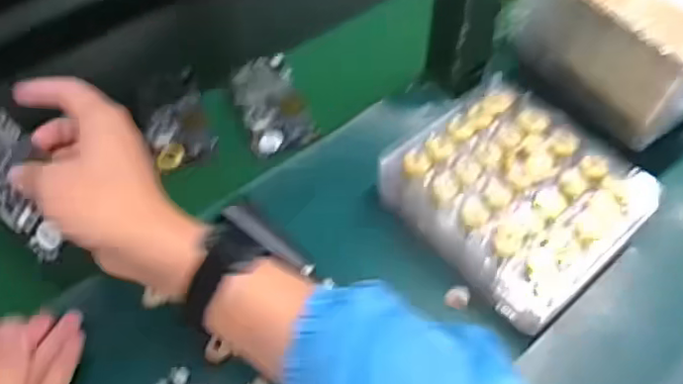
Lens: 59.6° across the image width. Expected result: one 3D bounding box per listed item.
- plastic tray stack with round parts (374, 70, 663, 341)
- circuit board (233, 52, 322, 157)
[{"bbox_3d":[0.136,0.001,0.481,0.147,0.063,0.175,-34,61,-26],"label":"plastic tray stack with round parts"},{"bbox_3d":[-0.070,-0.092,0.587,0.063,0.020,0.126,-16,54,-15],"label":"circuit board"}]

